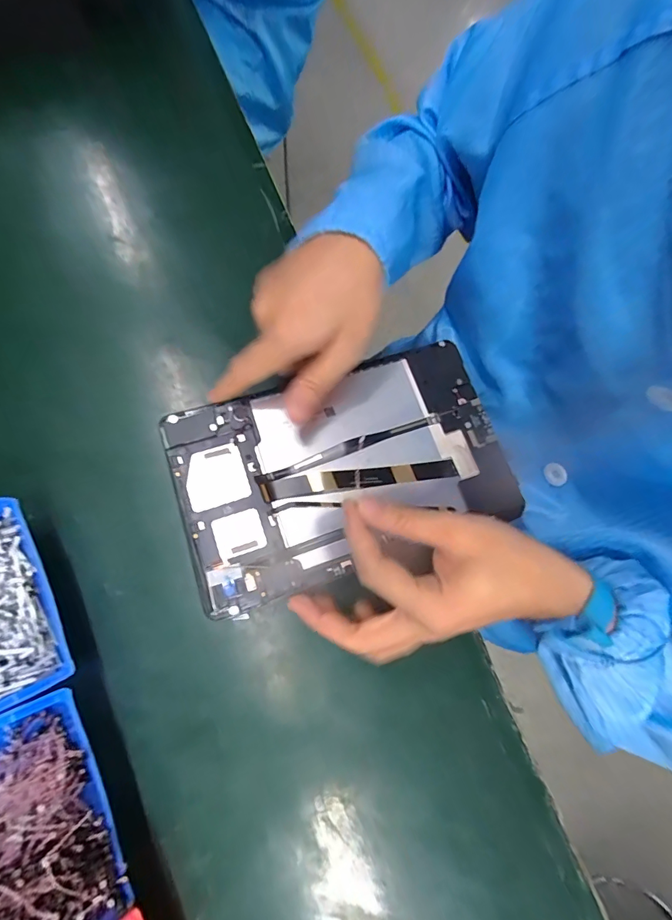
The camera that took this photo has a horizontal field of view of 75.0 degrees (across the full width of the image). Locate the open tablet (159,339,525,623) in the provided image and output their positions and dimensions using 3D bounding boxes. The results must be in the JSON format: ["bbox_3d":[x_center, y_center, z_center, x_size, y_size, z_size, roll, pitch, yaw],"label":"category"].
[{"bbox_3d":[0.005,0.004,0.328,0.240,0.016,0.149,-19,78,-6],"label":"open tablet"}]

